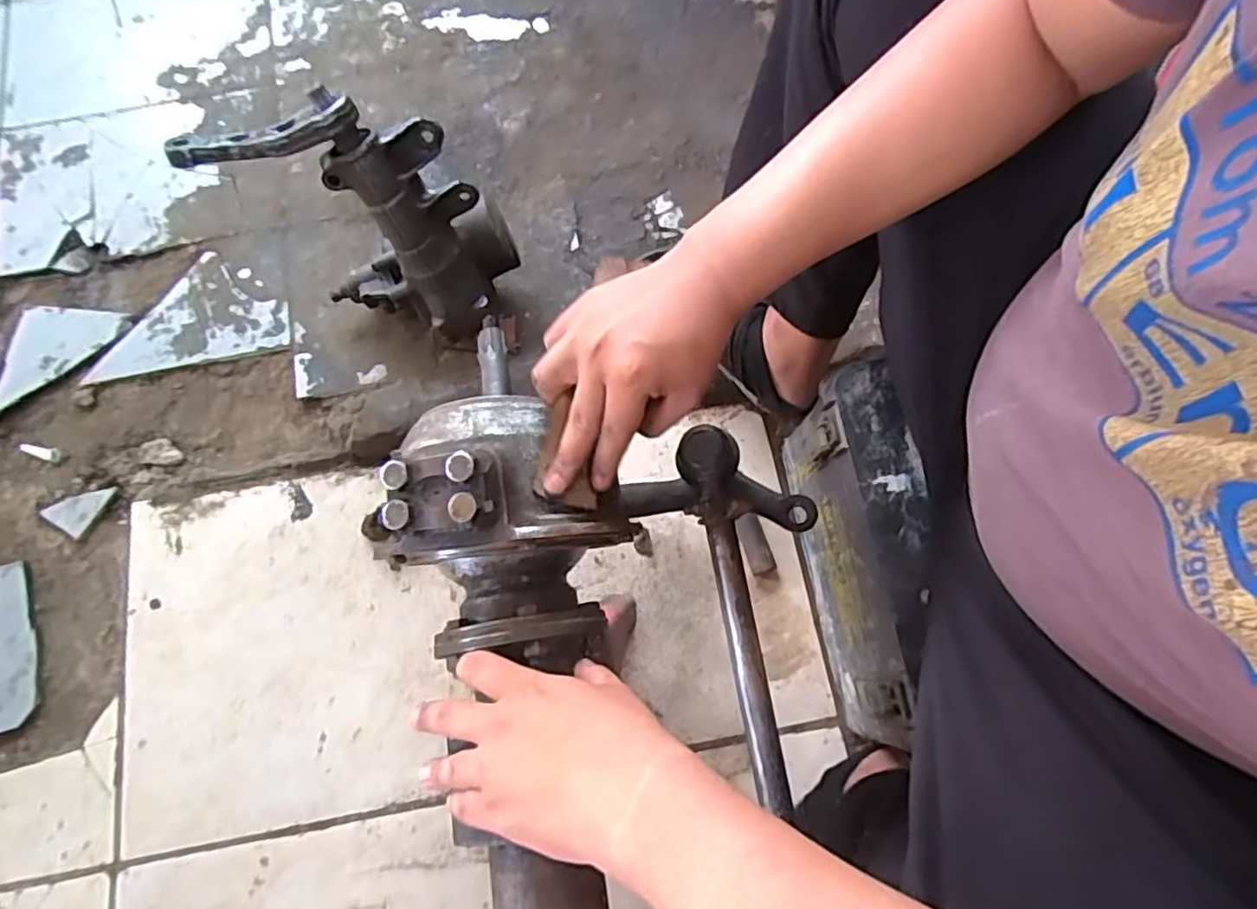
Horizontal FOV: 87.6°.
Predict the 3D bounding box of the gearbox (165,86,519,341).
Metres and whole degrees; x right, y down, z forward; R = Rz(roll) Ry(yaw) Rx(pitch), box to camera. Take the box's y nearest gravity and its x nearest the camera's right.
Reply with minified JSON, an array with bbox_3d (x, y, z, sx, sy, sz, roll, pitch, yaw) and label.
[{"bbox_3d":[-0.285,-0.270,0.754,0.273,0.280,0.151,12,73,3],"label":"gearbox"}]

